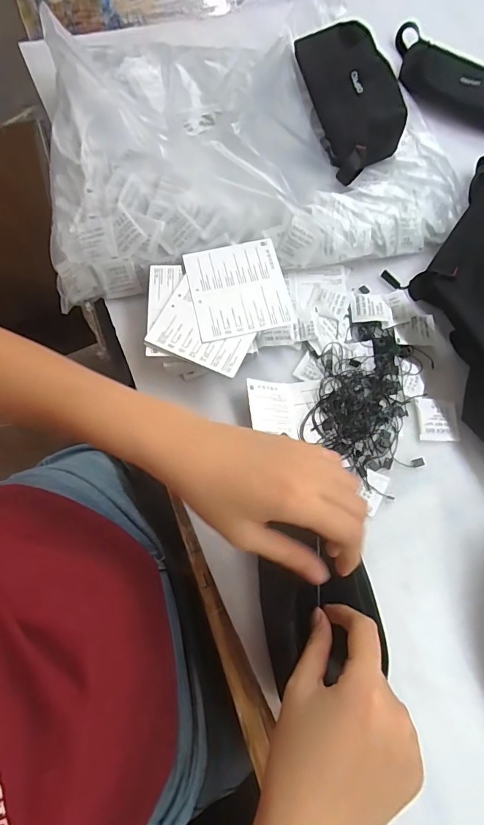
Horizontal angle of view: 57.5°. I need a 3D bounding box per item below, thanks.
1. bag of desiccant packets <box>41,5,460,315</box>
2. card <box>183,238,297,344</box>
[{"bbox_3d":[0.007,-0.309,0.489,0.450,0.087,0.320,-9,71,-5],"label":"bag of desiccant packets"},{"bbox_3d":[-0.004,-0.118,0.421,0.089,0.005,0.100,-13,68,-3],"label":"card"}]

